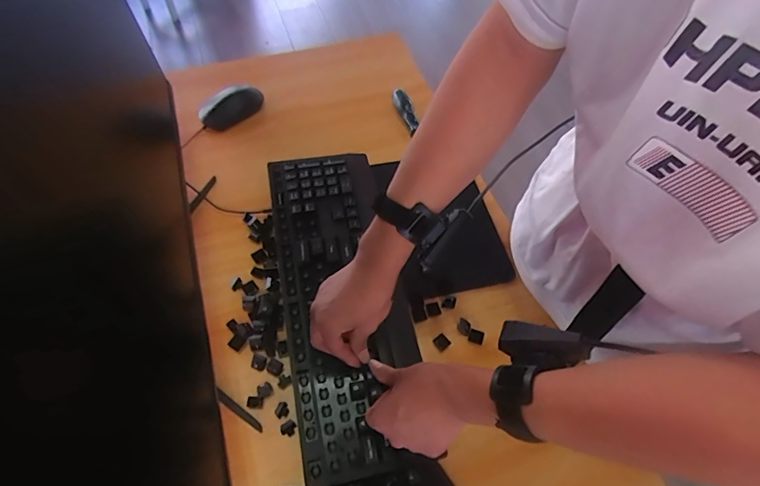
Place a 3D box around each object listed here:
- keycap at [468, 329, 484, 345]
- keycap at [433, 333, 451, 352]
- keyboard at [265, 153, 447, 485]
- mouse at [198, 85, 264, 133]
[{"bbox_3d":[0.122,0.118,0.555,0.018,0.004,0.018,15,59,5],"label":"keycap"},{"bbox_3d":[0.077,0.123,0.547,0.018,0.004,0.018,-34,67,-22],"label":"keycap"},{"bbox_3d":[-0.051,0.059,0.565,0.165,0.033,0.424,-6,61,-8],"label":"keyboard"},{"bbox_3d":[-0.241,-0.225,0.722,0.105,0.027,0.051,-30,65,-21],"label":"mouse"}]

